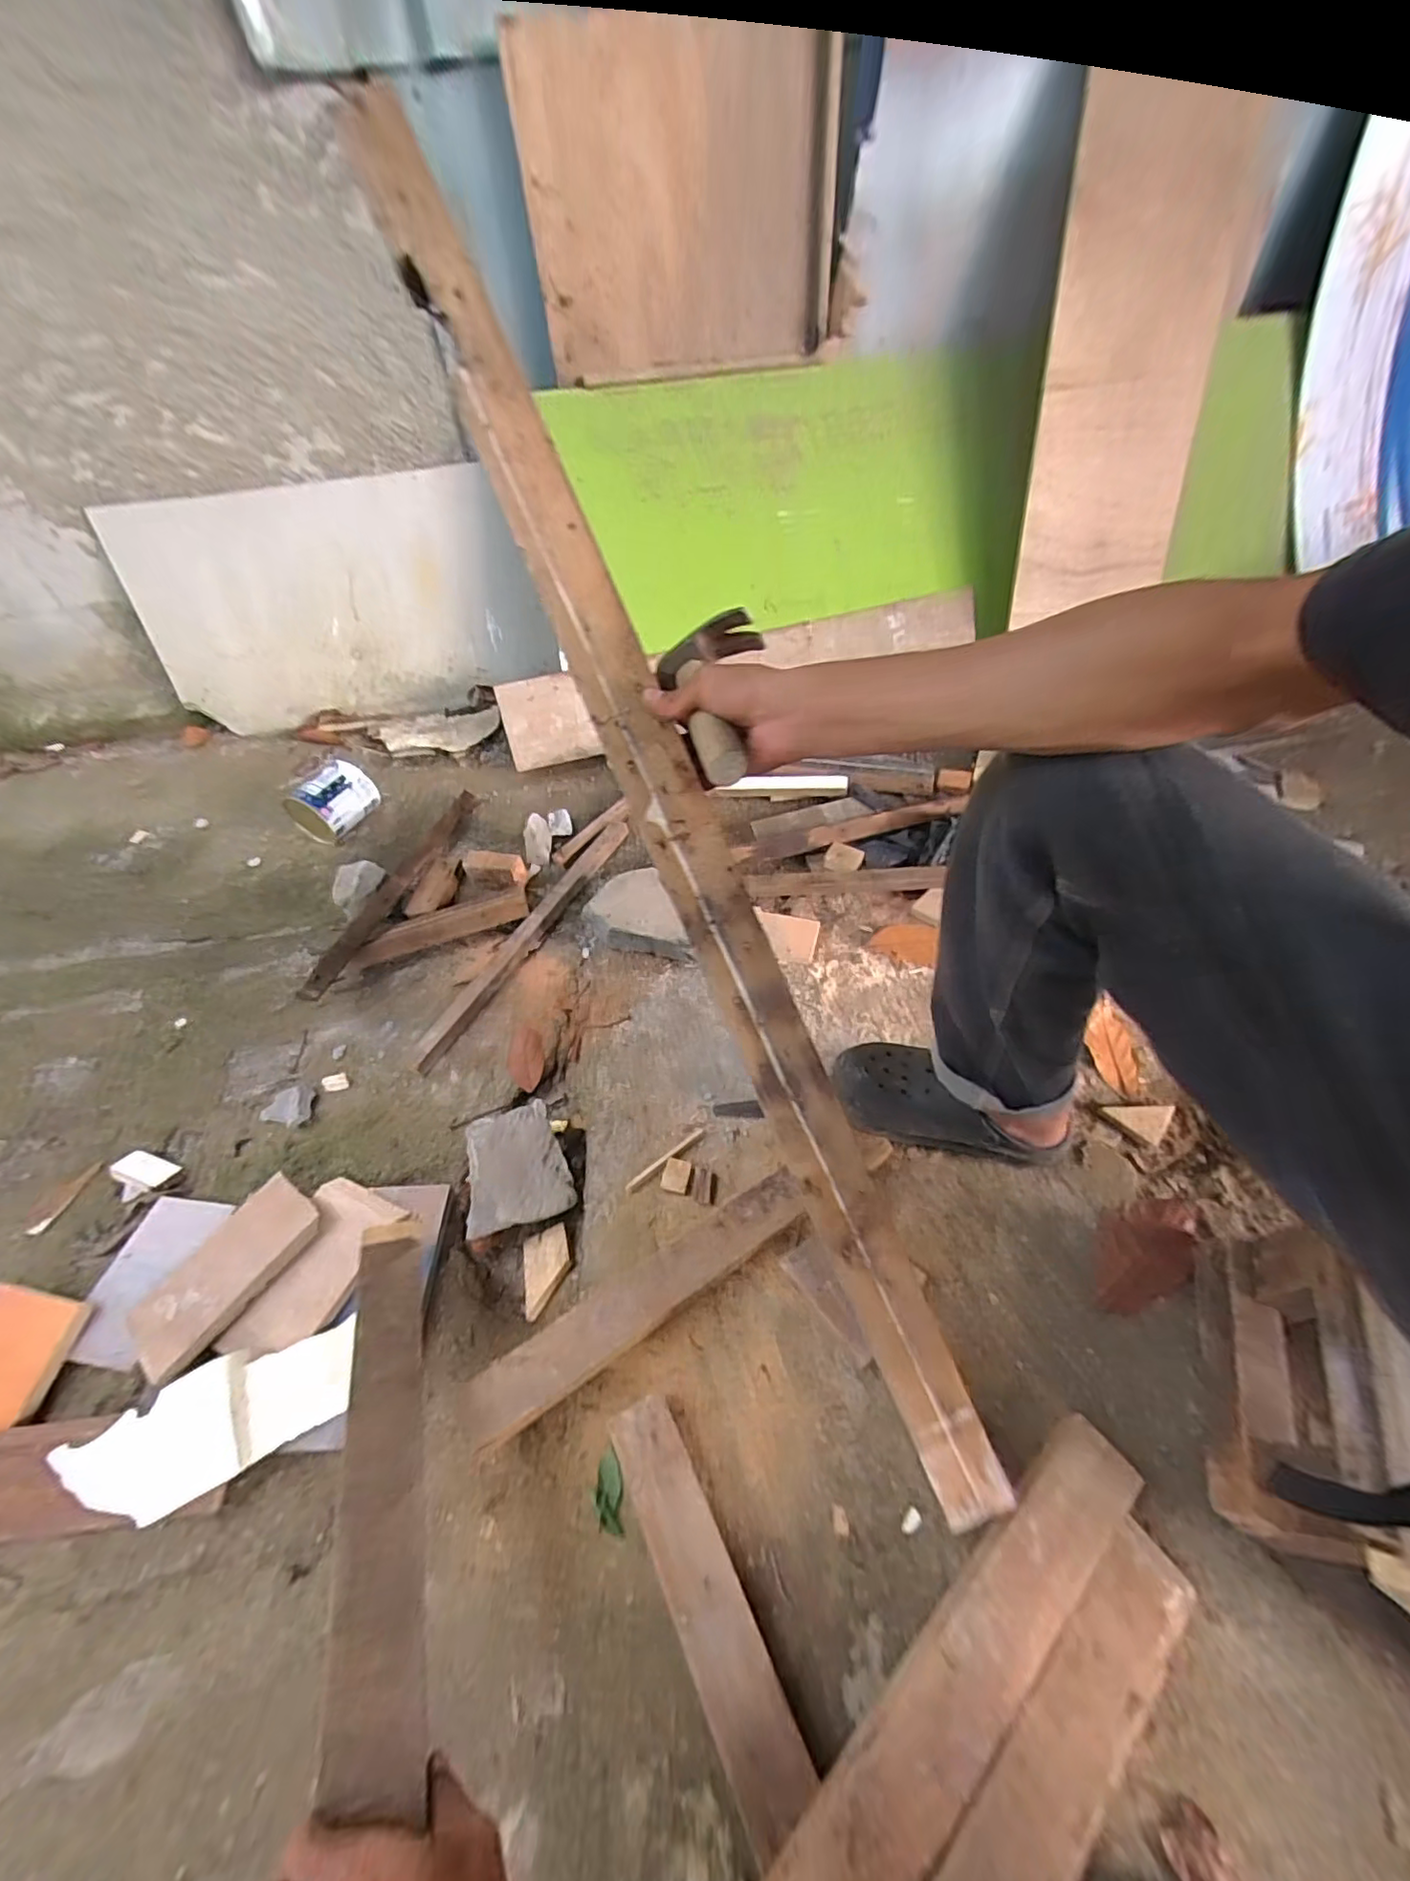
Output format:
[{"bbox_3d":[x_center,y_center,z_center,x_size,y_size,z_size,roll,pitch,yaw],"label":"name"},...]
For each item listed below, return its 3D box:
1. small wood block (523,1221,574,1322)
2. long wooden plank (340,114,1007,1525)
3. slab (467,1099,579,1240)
[{"bbox_3d":[-0.185,0.385,0.711,0.063,0.007,0.084,-25,53,6],"label":"small wood block"},{"bbox_3d":[-0.014,-0.080,0.467,0.064,0.037,1.084,-24,93,-15],"label":"long wooden plank"},{"bbox_3d":[-0.224,0.268,0.728,0.116,0.032,0.131,-5,70,-28],"label":"slab"}]

